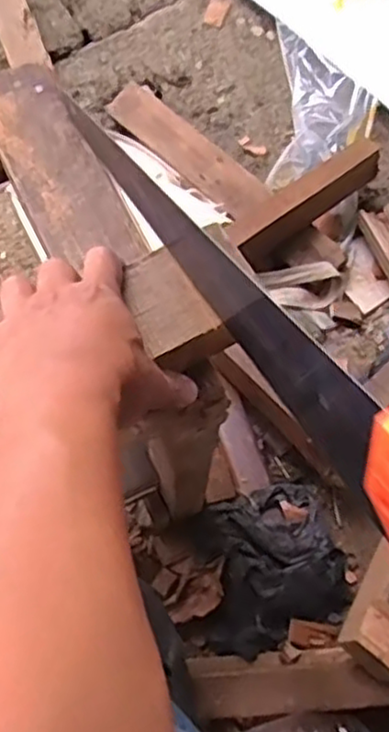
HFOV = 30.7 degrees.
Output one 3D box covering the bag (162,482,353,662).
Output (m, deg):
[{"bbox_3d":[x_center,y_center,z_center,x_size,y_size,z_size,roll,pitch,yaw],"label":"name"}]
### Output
[{"bbox_3d":[0.068,0.218,0.760,0.177,0.060,0.155,-18,67,-10],"label":"bag"}]

